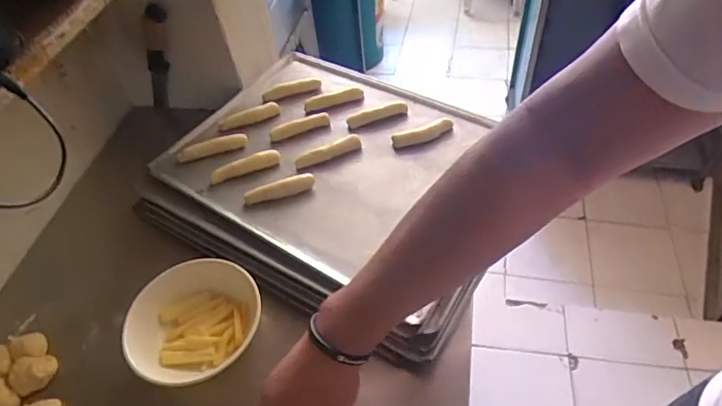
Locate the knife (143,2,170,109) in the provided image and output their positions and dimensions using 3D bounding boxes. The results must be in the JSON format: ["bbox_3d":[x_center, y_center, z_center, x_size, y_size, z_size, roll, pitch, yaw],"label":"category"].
[{"bbox_3d":[-0.325,-0.229,0.780,0.030,0.205,0.017,24,53,-2],"label":"knife"}]

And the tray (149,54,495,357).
[{"bbox_3d":[-0.036,-0.062,0.682,0.435,0.041,0.329,26,57,26],"label":"tray"}]

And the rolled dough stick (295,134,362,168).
[{"bbox_3d":[-0.045,-0.070,0.671,0.093,0.012,0.023,-21,50,-11],"label":"rolled dough stick"}]

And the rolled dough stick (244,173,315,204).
[{"bbox_3d":[-0.106,-0.019,0.637,0.092,0.015,0.023,-15,49,-7],"label":"rolled dough stick"}]

